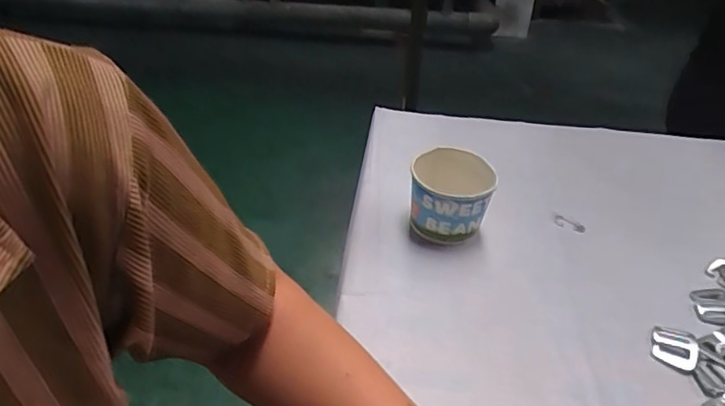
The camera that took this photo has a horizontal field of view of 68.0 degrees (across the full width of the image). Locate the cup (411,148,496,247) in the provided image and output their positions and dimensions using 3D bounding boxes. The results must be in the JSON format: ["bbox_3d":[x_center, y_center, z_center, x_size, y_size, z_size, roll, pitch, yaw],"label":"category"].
[{"bbox_3d":[0.098,-0.005,0.606,0.085,0.081,0.084,8,38,7],"label":"cup"}]

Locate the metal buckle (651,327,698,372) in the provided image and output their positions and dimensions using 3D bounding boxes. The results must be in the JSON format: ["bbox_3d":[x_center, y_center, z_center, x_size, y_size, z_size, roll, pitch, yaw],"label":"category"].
[{"bbox_3d":[0.285,0.131,0.491,0.038,0.004,0.040,17,40,18],"label":"metal buckle"}]

